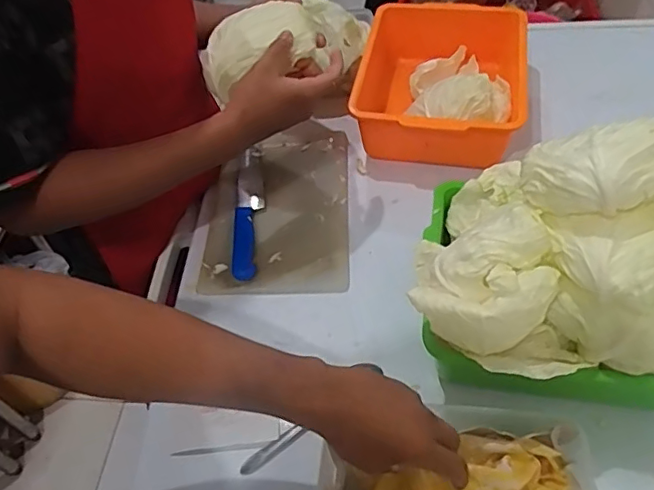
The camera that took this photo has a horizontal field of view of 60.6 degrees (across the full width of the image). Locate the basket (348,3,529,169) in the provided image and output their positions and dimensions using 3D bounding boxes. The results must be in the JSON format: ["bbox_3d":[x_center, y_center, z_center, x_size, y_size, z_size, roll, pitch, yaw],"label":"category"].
[{"bbox_3d":[0.169,-0.250,0.862,0.229,0.115,0.289,8,52,9],"label":"basket"}]

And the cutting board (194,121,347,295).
[{"bbox_3d":[-0.072,-0.062,0.797,0.201,0.017,0.307,-3,51,5],"label":"cutting board"}]

